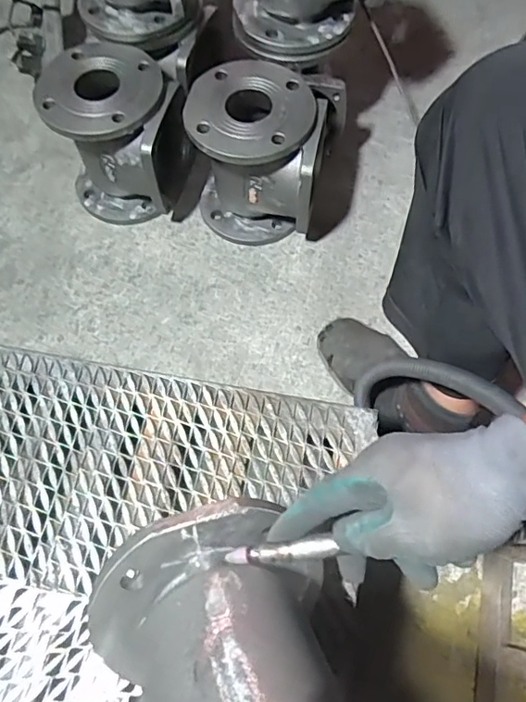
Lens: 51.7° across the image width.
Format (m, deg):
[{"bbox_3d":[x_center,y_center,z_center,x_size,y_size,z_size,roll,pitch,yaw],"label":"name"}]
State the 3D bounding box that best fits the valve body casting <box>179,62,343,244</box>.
[{"bbox_3d":[0.006,-0.299,0.825,0.205,0.214,0.183,6,66,3],"label":"valve body casting"}]

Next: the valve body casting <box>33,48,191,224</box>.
[{"bbox_3d":[-0.218,-0.324,0.841,0.183,0.214,0.155,11,66,6],"label":"valve body casting"}]

